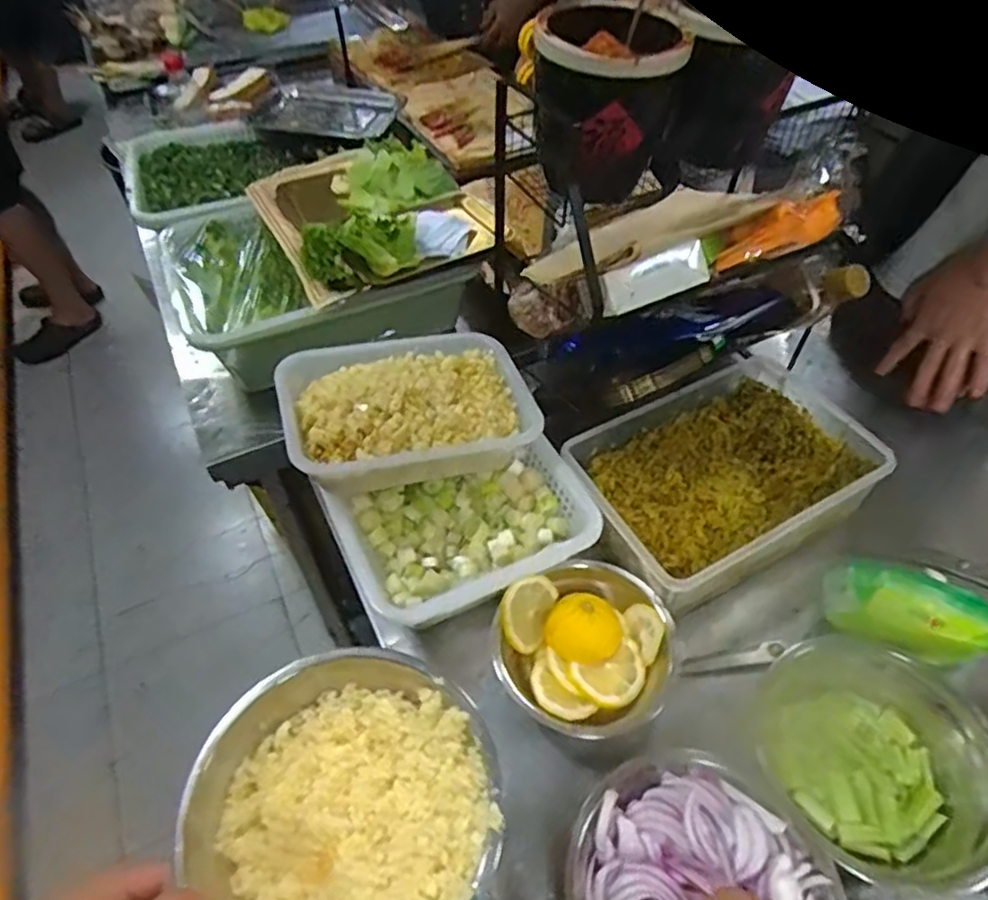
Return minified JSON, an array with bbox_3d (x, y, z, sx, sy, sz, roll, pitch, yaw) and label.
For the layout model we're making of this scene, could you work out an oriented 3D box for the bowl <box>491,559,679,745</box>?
[{"bbox_3d":[0.084,0.182,0.598,0.158,0.060,0.152,-1,50,1],"label":"bowl"}]

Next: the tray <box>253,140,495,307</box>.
[{"bbox_3d":[-0.168,-0.320,0.888,0.248,0.100,0.330,-23,53,-17],"label":"tray"}]

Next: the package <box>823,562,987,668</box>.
[{"bbox_3d":[0.371,0.154,0.592,0.134,0.071,0.067,24,55,20],"label":"package"}]

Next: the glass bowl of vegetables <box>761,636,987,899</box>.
[{"bbox_3d":[0.305,0.243,0.512,0.165,0.089,0.143,19,53,17],"label":"glass bowl of vegetables"}]

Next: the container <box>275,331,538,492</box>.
[{"bbox_3d":[-0.087,-0.042,0.693,0.247,0.090,0.185,-14,51,-10],"label":"container"}]

